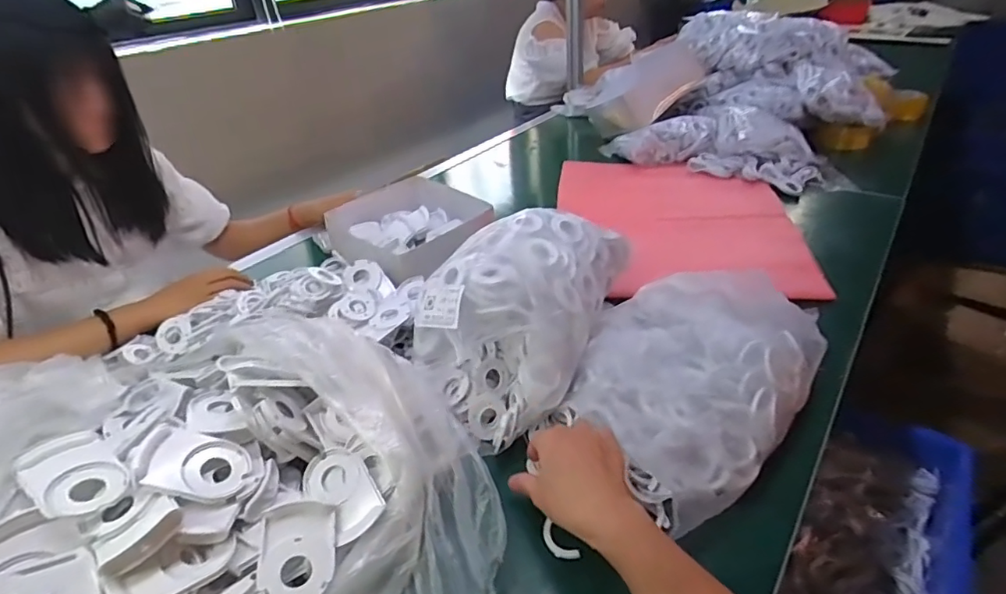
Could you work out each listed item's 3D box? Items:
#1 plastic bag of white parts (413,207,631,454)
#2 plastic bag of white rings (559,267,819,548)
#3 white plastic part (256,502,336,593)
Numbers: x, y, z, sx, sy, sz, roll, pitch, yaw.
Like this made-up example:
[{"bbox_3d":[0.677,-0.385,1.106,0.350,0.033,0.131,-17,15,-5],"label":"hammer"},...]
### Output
[{"bbox_3d":[0.016,0.004,0.659,0.197,0.144,0.336,9,36,21],"label":"plastic bag of white parts"},{"bbox_3d":[0.184,0.074,0.578,0.234,0.080,0.294,23,43,35],"label":"plastic bag of white rings"},{"bbox_3d":[-0.170,0.214,0.443,0.058,0.011,0.078,-1,53,-17],"label":"white plastic part"}]

